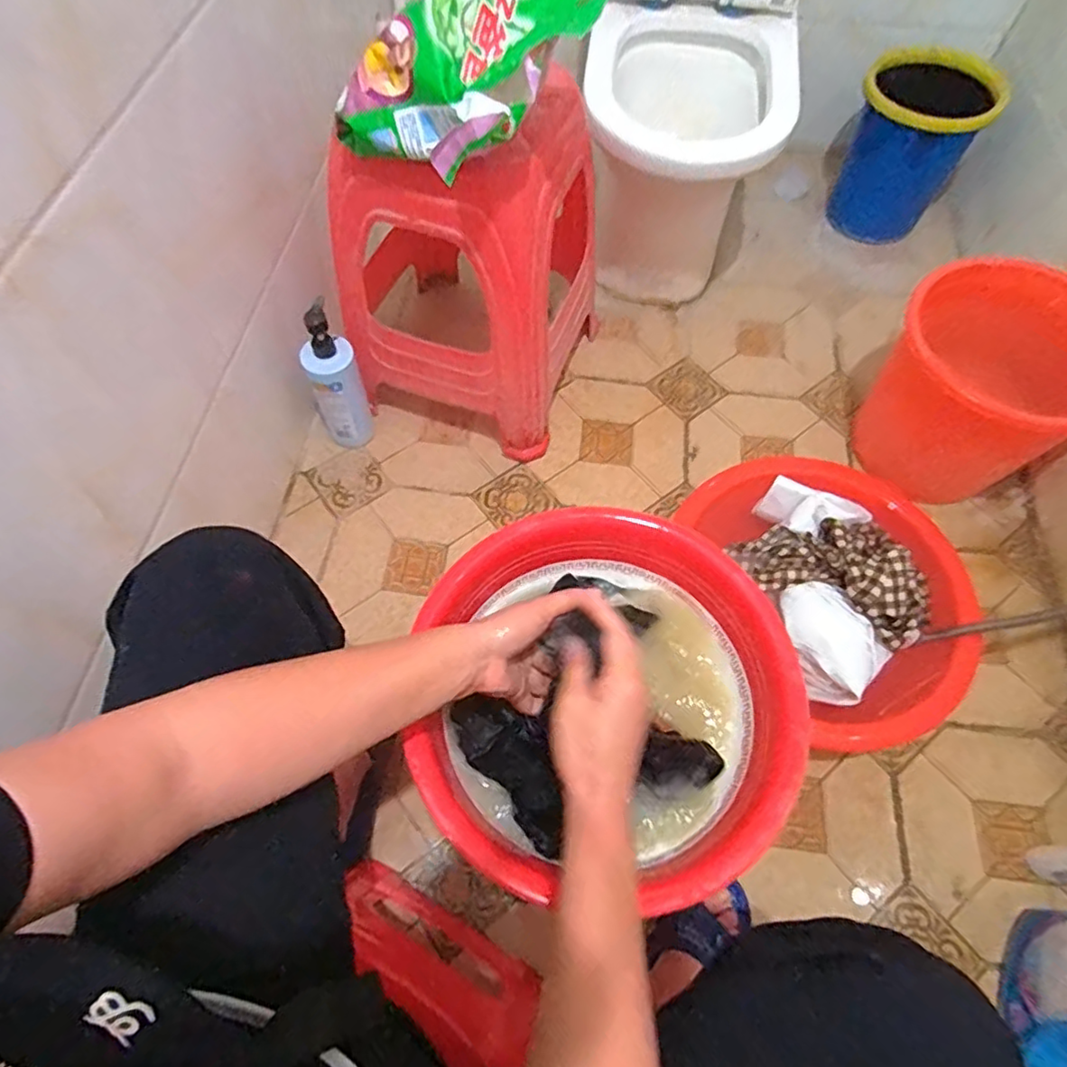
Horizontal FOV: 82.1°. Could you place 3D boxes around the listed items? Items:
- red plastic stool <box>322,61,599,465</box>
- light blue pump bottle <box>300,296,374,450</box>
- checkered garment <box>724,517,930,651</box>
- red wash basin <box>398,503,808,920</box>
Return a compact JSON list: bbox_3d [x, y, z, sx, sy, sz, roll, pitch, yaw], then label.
[{"bbox_3d":[-0.096,-0.422,1.001,0.332,0.487,0.326,17,65,9],"label":"red plastic stool"},{"bbox_3d":[-0.328,-0.247,1.016,0.088,0.270,0.071,-23,66,-11],"label":"light blue pump bottle"},{"bbox_3d":[0.440,0.037,0.887,0.283,0.070,0.172,25,66,12],"label":"checkered garment"},{"bbox_3d":[0.068,0.152,0.587,0.329,0.101,0.321,2,63,1],"label":"red wash basin"}]

